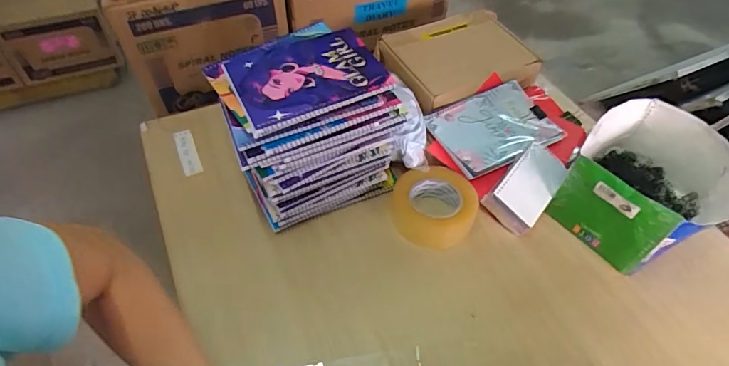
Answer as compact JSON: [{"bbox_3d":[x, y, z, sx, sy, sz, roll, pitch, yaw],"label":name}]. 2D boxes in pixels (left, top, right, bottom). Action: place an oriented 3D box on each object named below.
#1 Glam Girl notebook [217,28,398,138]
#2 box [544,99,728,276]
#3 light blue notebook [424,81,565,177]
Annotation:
[{"bbox_3d":[-0.080,-0.150,0.600,0.195,0.016,0.151,-21,54,-18],"label":"Glam Girl notebook"},{"bbox_3d":[0.441,-0.003,0.693,0.237,0.128,0.201,-35,60,-27],"label":"box"},{"bbox_3d":[0.232,-0.099,0.800,0.228,0.023,0.155,-21,54,-18],"label":"light blue notebook"}]

